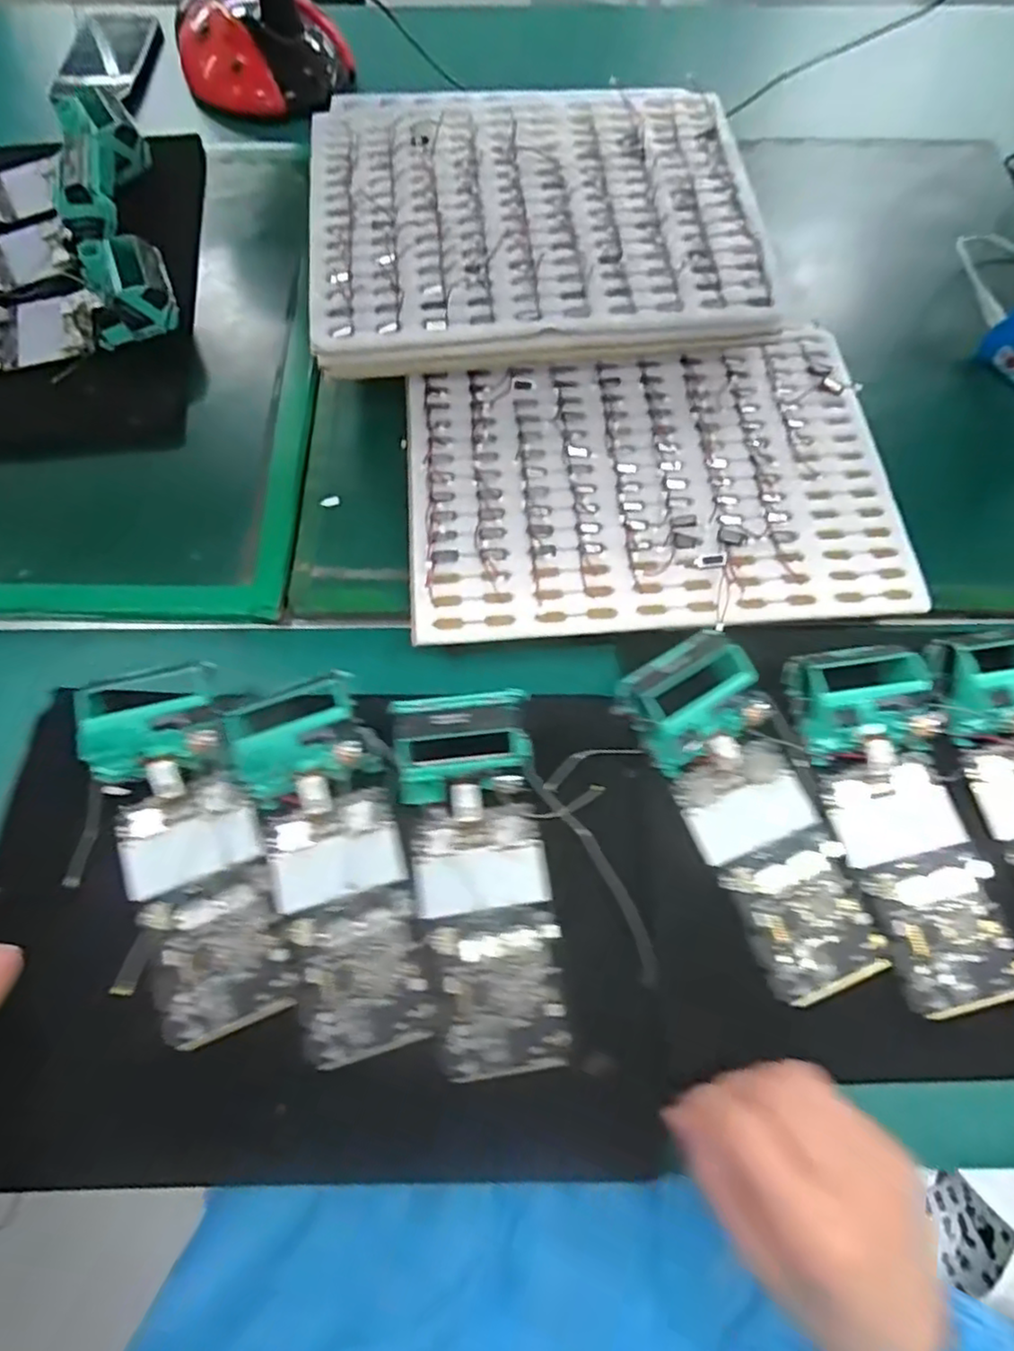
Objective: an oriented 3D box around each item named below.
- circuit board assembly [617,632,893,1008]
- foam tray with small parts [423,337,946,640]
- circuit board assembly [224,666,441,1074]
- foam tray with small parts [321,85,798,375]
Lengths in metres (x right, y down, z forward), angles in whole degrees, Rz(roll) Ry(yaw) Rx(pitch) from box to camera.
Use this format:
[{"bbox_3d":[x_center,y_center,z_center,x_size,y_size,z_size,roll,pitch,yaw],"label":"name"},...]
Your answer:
[{"bbox_3d":[0.138,0.073,0.363,0.071,0.036,0.194,-25,73,-10],"label":"circuit board assembly"},{"bbox_3d":[0.096,-0.129,0.442,0.315,0.017,0.210,-4,70,-3],"label":"foam tray with small parts"},{"bbox_3d":[-0.091,0.098,0.356,0.072,0.035,0.193,-18,72,-8],"label":"circuit board assembly"},{"bbox_3d":[0.018,-0.329,0.485,0.305,0.043,0.240,-5,73,-4],"label":"foam tray with small parts"}]

